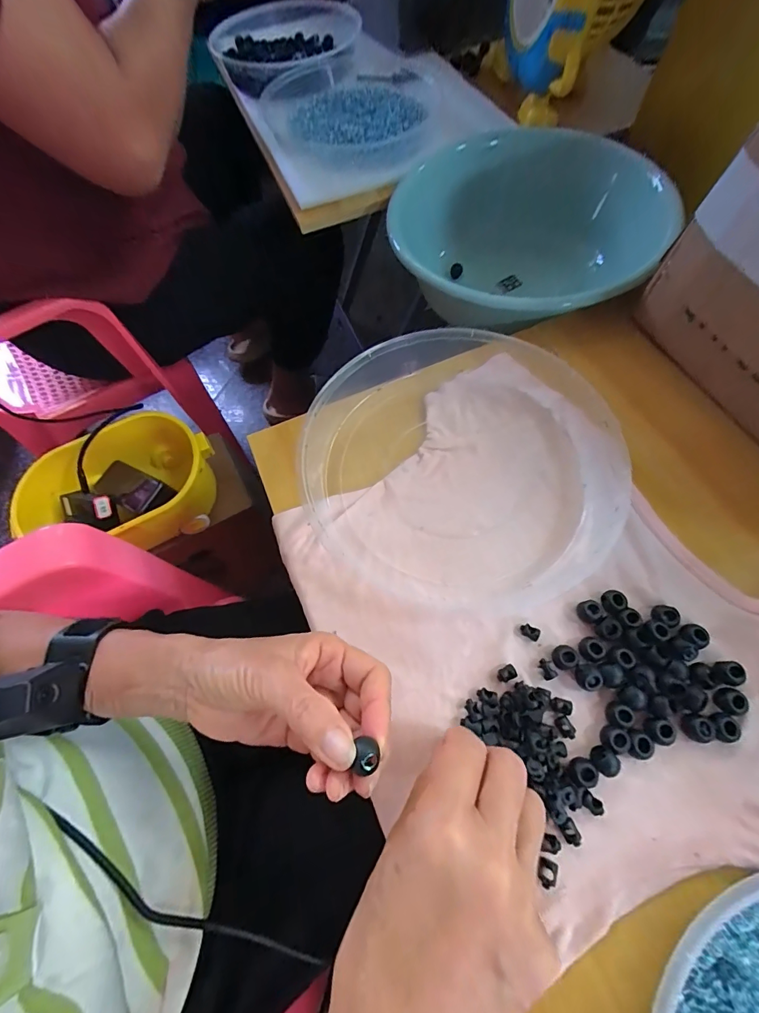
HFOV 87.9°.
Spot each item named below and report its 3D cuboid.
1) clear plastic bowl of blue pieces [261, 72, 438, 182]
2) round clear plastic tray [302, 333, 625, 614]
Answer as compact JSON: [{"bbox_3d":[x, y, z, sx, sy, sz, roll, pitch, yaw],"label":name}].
[{"bbox_3d":[-0.024,-0.548,0.559,0.240,0.040,0.252,-1,65,2],"label":"clear plastic bowl of blue pieces"},{"bbox_3d":[0.057,-0.042,0.309,0.228,0.041,0.230,-1,65,2],"label":"round clear plastic tray"}]

